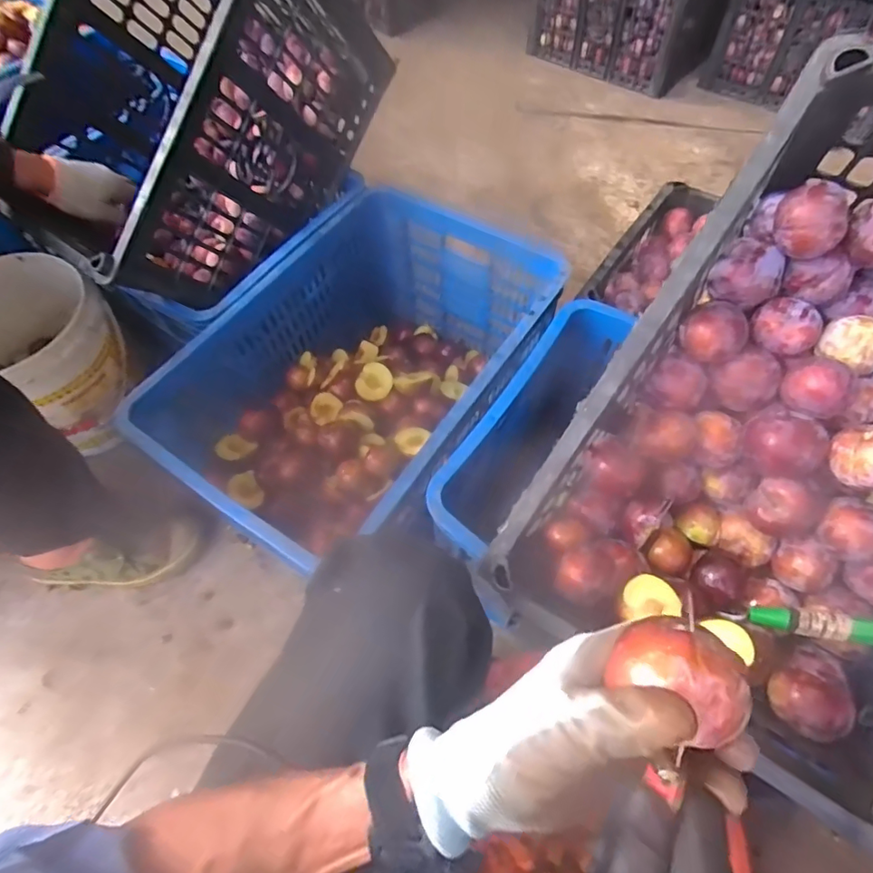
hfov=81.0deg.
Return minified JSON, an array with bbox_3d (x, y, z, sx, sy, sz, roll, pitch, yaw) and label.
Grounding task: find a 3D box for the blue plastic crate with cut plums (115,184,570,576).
[{"bbox_3d":[-0.105,-0.078,0.776,0.381,0.270,0.538,30,67,17],"label":"blue plastic crate with cut plums"}]

